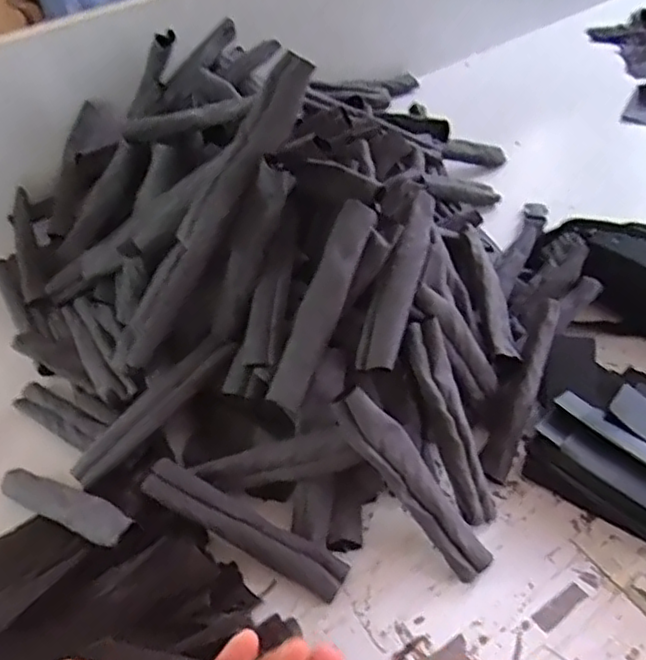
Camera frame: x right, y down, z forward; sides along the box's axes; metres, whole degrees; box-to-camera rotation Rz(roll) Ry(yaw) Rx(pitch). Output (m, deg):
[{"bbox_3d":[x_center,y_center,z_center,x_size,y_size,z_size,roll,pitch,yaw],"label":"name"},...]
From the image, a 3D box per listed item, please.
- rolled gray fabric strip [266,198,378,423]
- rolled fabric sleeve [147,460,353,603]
[{"bbox_3d":[-0.001,-0.020,0.566,0.039,0.019,0.189,21,88,21],"label":"rolled gray fabric strip"},{"bbox_3d":[-0.067,0.168,0.555,0.186,0.017,0.034,29,53,6],"label":"rolled fabric sleeve"}]

